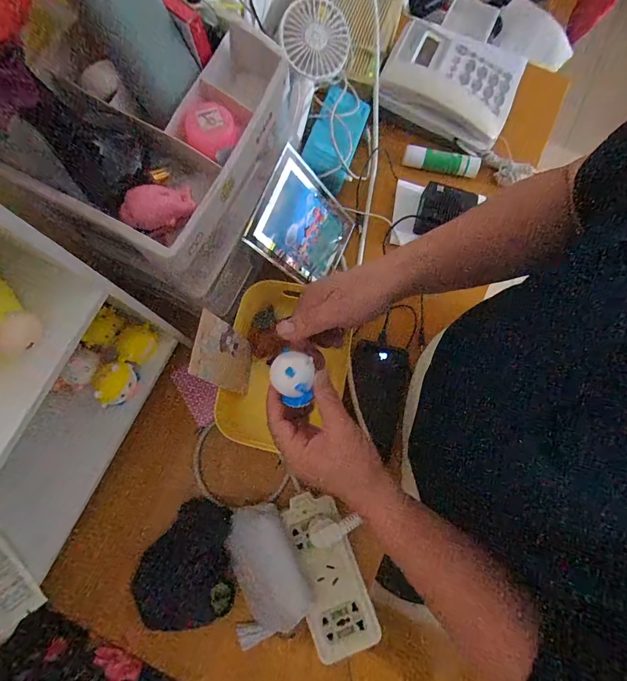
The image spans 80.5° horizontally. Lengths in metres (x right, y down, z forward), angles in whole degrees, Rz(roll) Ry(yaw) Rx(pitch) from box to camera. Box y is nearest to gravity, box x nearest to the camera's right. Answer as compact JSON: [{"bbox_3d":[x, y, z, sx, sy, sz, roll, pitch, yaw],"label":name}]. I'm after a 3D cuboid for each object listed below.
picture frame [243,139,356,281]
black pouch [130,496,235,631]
[{"bbox_3d":[-0.011,-0.147,0.495,0.023,0.164,0.123,22,85,42],"label":"picture frame"},{"bbox_3d":[-0.153,0.264,0.443,0.105,0.037,0.126,-6,78,-2],"label":"black pouch"}]

